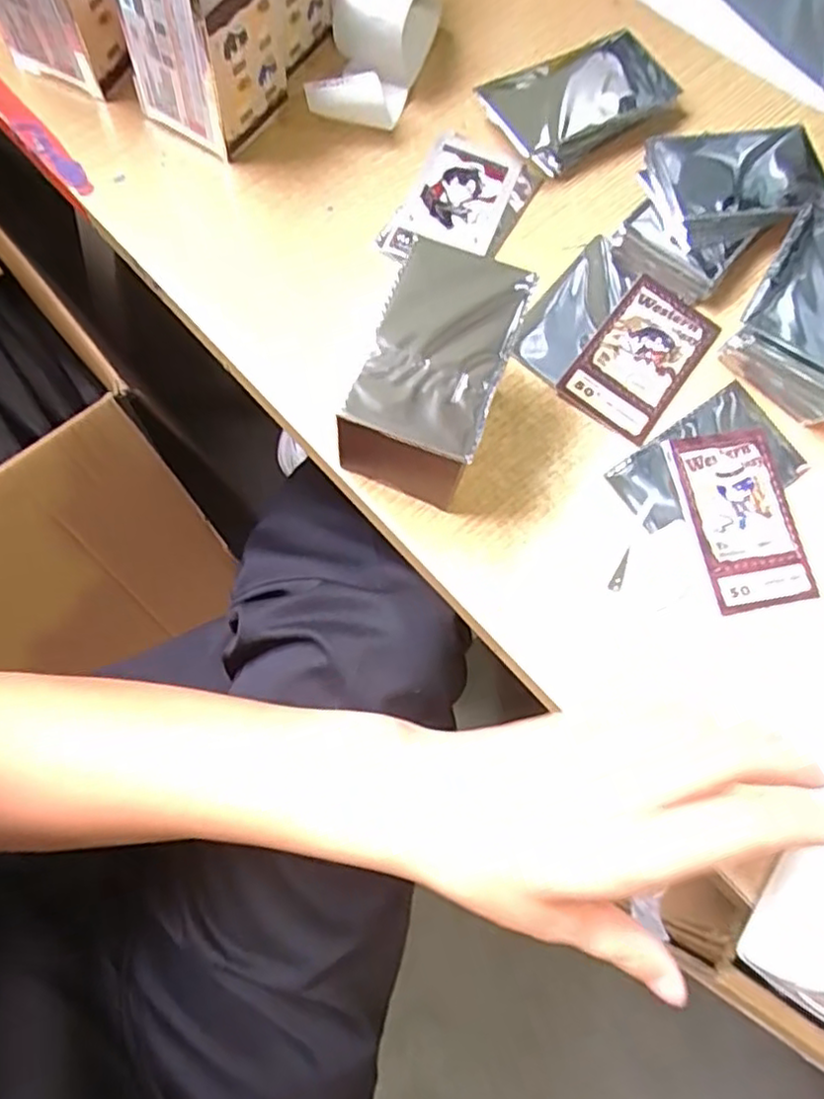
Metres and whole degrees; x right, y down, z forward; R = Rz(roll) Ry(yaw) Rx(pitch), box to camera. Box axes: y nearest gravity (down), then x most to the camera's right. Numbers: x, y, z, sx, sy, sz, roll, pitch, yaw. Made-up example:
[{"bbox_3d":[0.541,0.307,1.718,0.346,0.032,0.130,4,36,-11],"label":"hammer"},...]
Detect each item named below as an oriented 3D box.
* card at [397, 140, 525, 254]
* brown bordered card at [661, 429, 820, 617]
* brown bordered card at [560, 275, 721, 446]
[{"bbox_3d":[0.035,-0.246,0.468,0.063,0.007,0.091,20,71,2],"label":"card"},{"bbox_3d":[0.199,-0.019,0.411,0.067,0.005,0.110,-8,72,-7],"label":"brown bordered card"},{"bbox_3d":[0.151,-0.125,0.444,0.062,0.005,0.109,38,74,2],"label":"brown bordered card"}]

